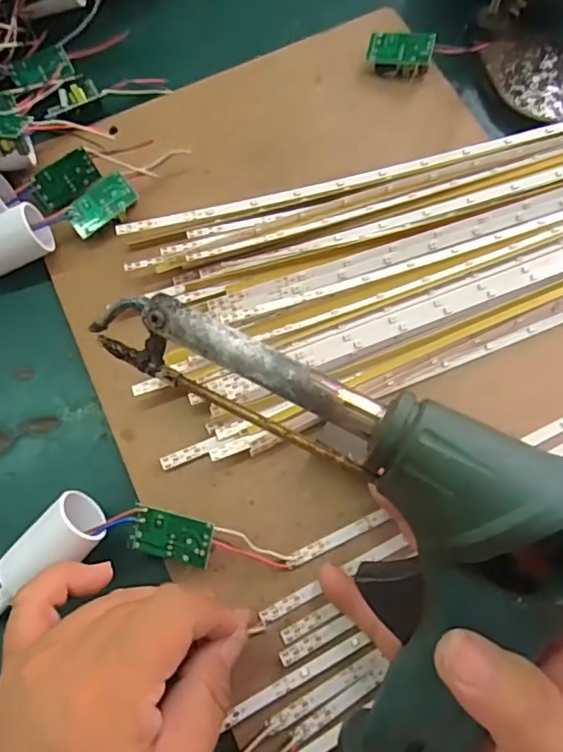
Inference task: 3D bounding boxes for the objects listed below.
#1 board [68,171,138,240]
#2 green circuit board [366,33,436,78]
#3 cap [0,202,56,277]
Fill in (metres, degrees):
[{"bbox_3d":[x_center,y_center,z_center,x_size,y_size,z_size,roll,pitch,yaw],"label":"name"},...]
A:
[{"bbox_3d":[-0.100,-0.094,0.315,0.038,0.011,0.020,-42,77,-10],"label":"board"},{"bbox_3d":[0.073,-0.197,0.346,0.038,0.017,0.019,13,74,5],"label":"green circuit board"},{"bbox_3d":[-0.150,-0.068,0.302,0.054,0.029,0.025,-25,74,-6],"label":"cap"}]

